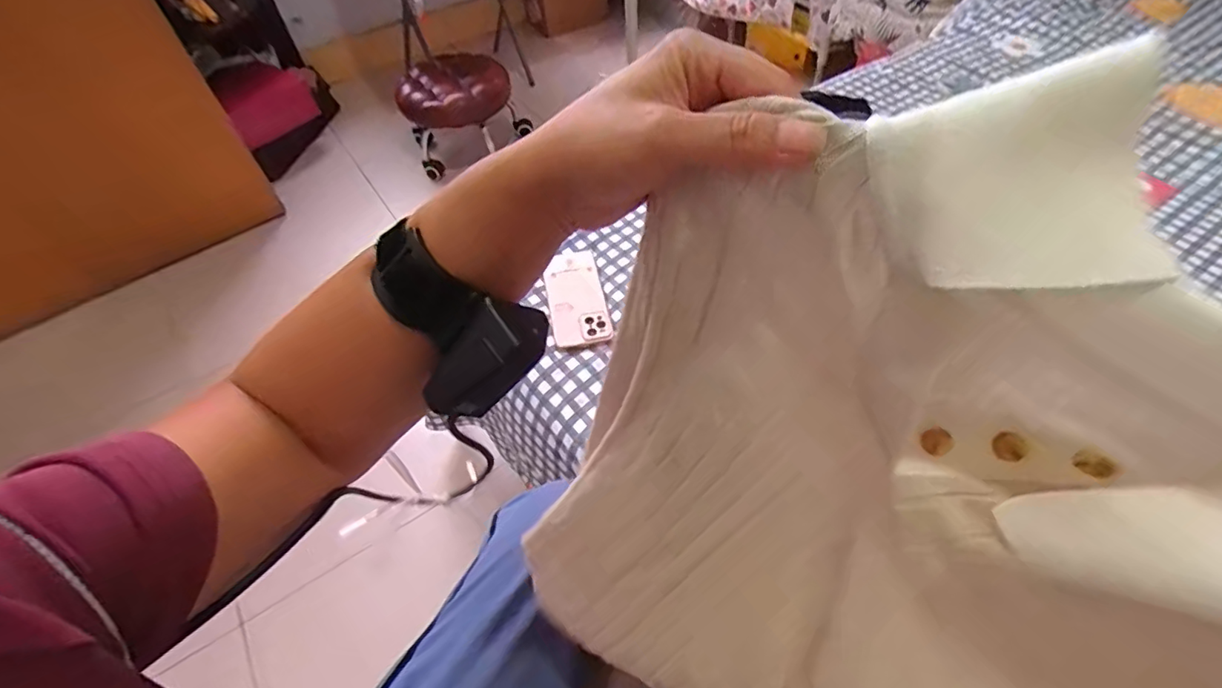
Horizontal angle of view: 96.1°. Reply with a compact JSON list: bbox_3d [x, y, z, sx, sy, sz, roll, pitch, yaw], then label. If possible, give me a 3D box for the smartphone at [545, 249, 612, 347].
[{"bbox_3d":[-0.048,-0.063,0.714,0.072,0.015,0.158,-19,53,4],"label":"smartphone"}]

